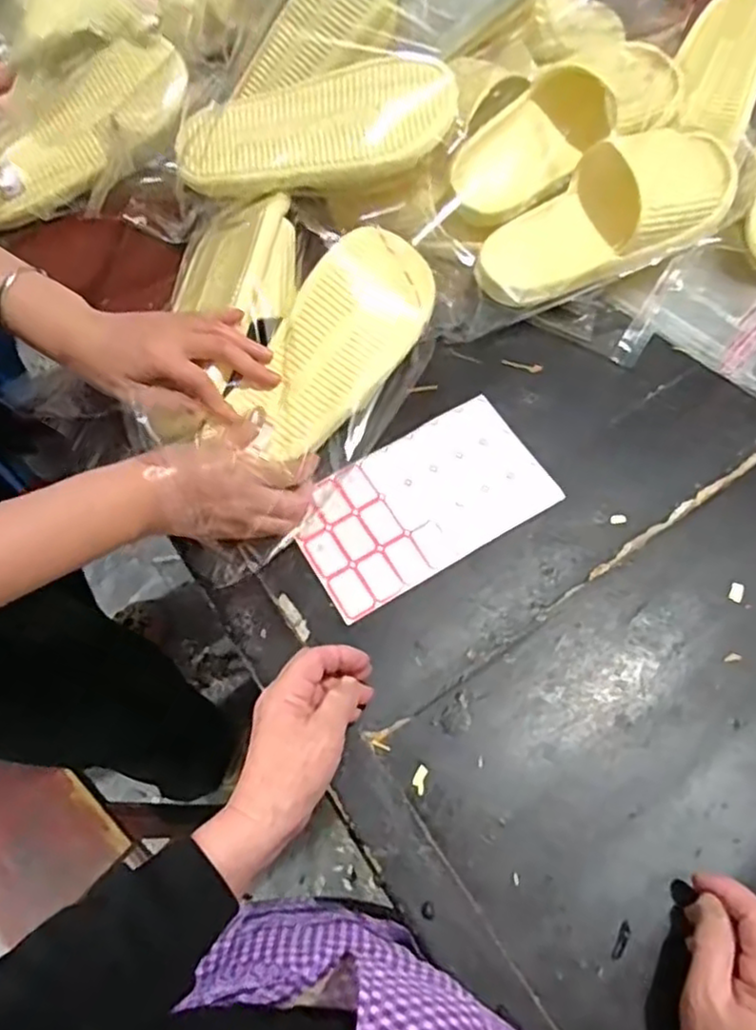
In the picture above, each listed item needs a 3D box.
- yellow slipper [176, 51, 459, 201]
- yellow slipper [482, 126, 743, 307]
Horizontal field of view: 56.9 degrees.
[{"bbox_3d":[-0.057,-0.353,0.631,0.243,0.055,0.119,-4,64,0],"label":"yellow slipper"},{"bbox_3d":[0.204,-0.273,0.622,0.249,0.061,0.097,-28,63,4],"label":"yellow slipper"}]

